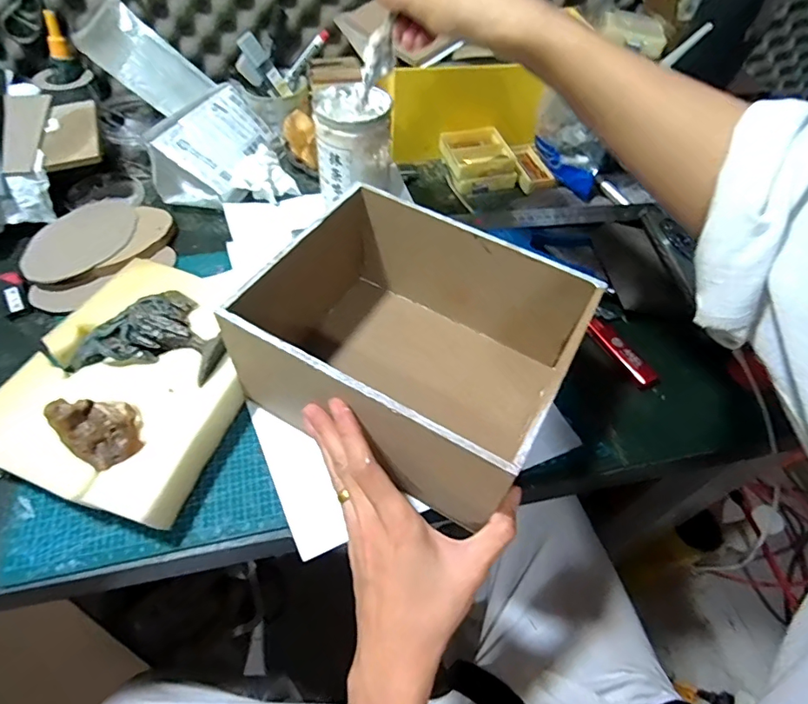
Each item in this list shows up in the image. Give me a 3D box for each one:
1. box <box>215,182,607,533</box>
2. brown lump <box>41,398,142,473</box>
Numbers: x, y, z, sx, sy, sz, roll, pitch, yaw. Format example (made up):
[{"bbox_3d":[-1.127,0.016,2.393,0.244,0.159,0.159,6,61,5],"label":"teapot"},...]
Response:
[{"bbox_3d":[0.009,-0.005,0.391,0.214,0.114,0.175,27,56,16],"label":"box"},{"bbox_3d":[-0.204,0.050,0.337,0.044,0.038,0.039,-33,61,-24],"label":"brown lump"}]

